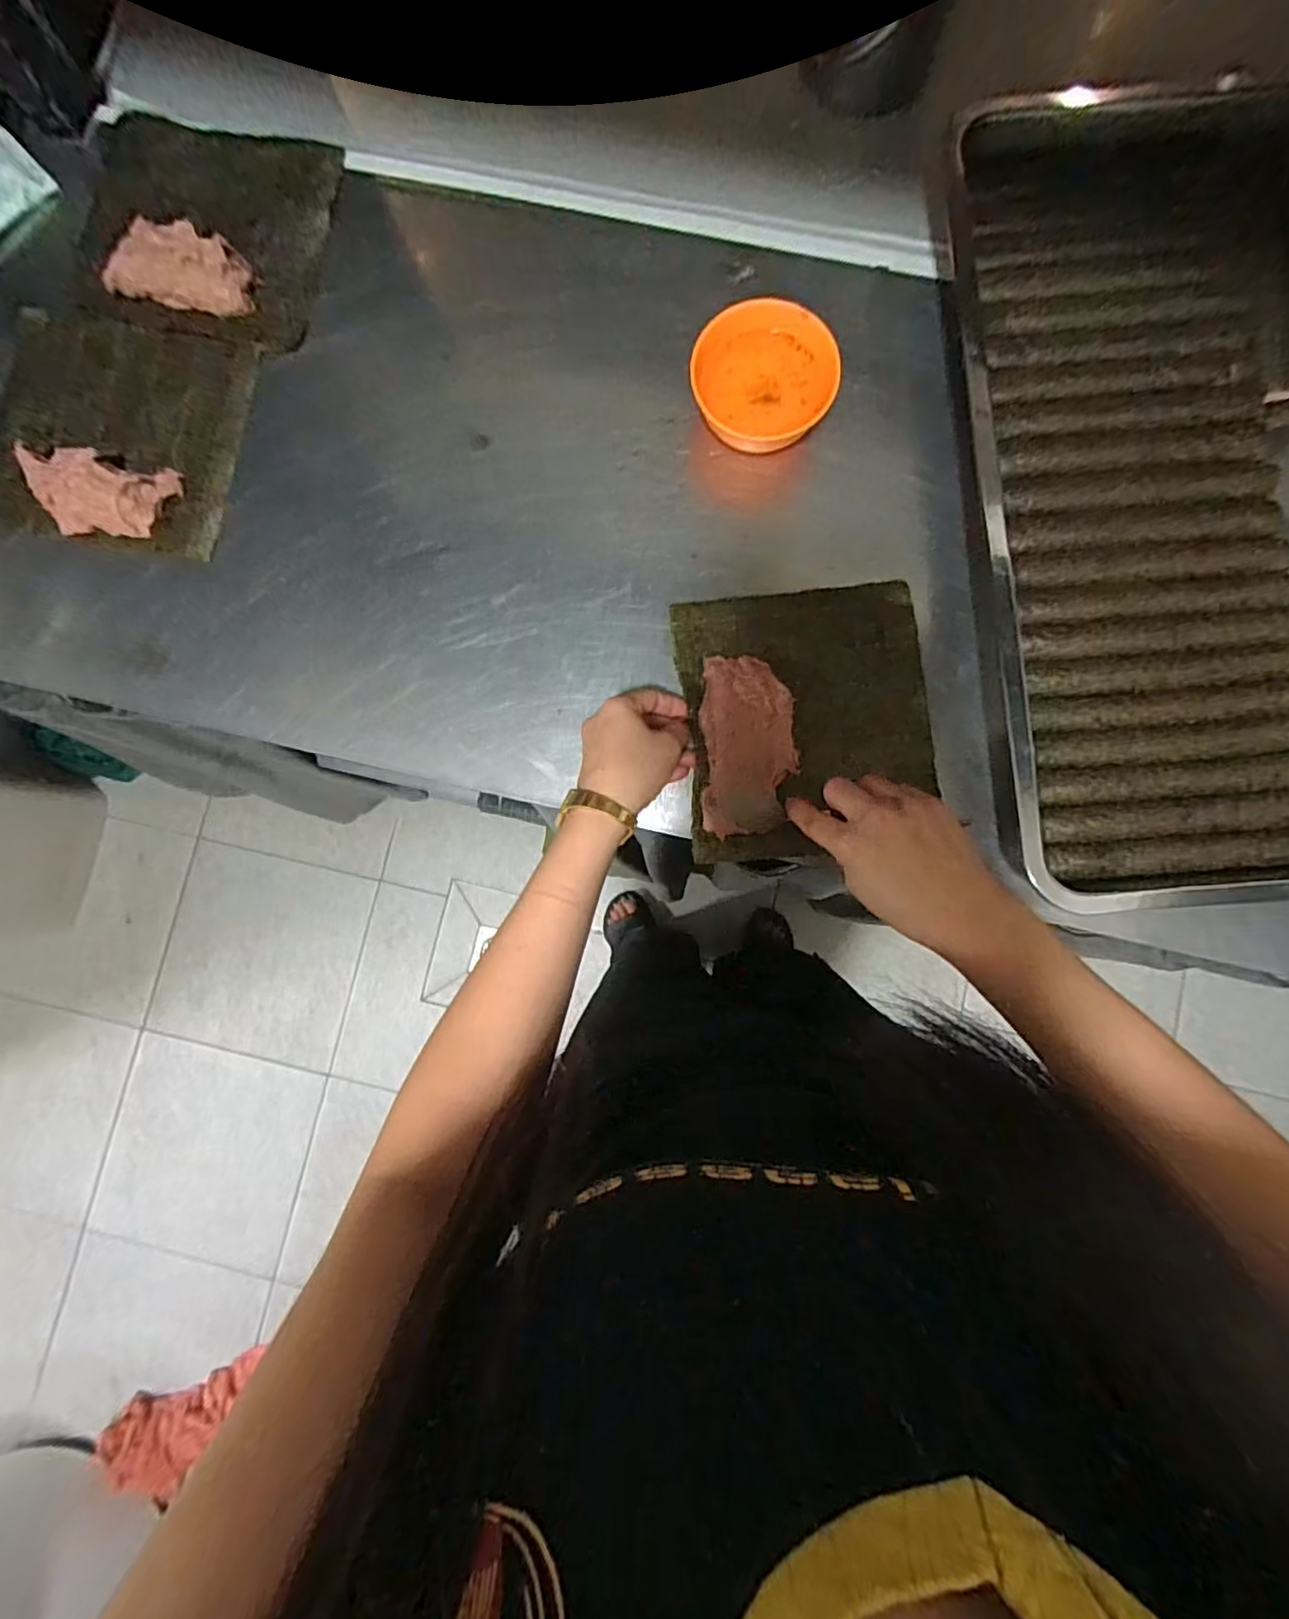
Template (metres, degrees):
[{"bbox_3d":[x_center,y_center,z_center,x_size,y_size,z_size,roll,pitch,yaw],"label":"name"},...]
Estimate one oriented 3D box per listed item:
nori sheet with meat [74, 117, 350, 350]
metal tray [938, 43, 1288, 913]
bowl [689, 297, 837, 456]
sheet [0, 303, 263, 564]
[{"bbox_3d":[-0.368,-0.479,0.512,0.209,0.026,0.175,11,85,3],"label":"nori sheet with meat"},{"bbox_3d":[0.438,-0.253,0.459,0.412,0.065,0.623,-5,85,2],"label":"metal tray"},{"bbox_3d":[0.090,-0.323,0.484,0.108,0.049,0.096,2,85,2],"label":"bowl"},{"bbox_3d":[-0.430,-0.308,0.505,0.205,0.030,0.185,12,85,3],"label":"sheet"}]

